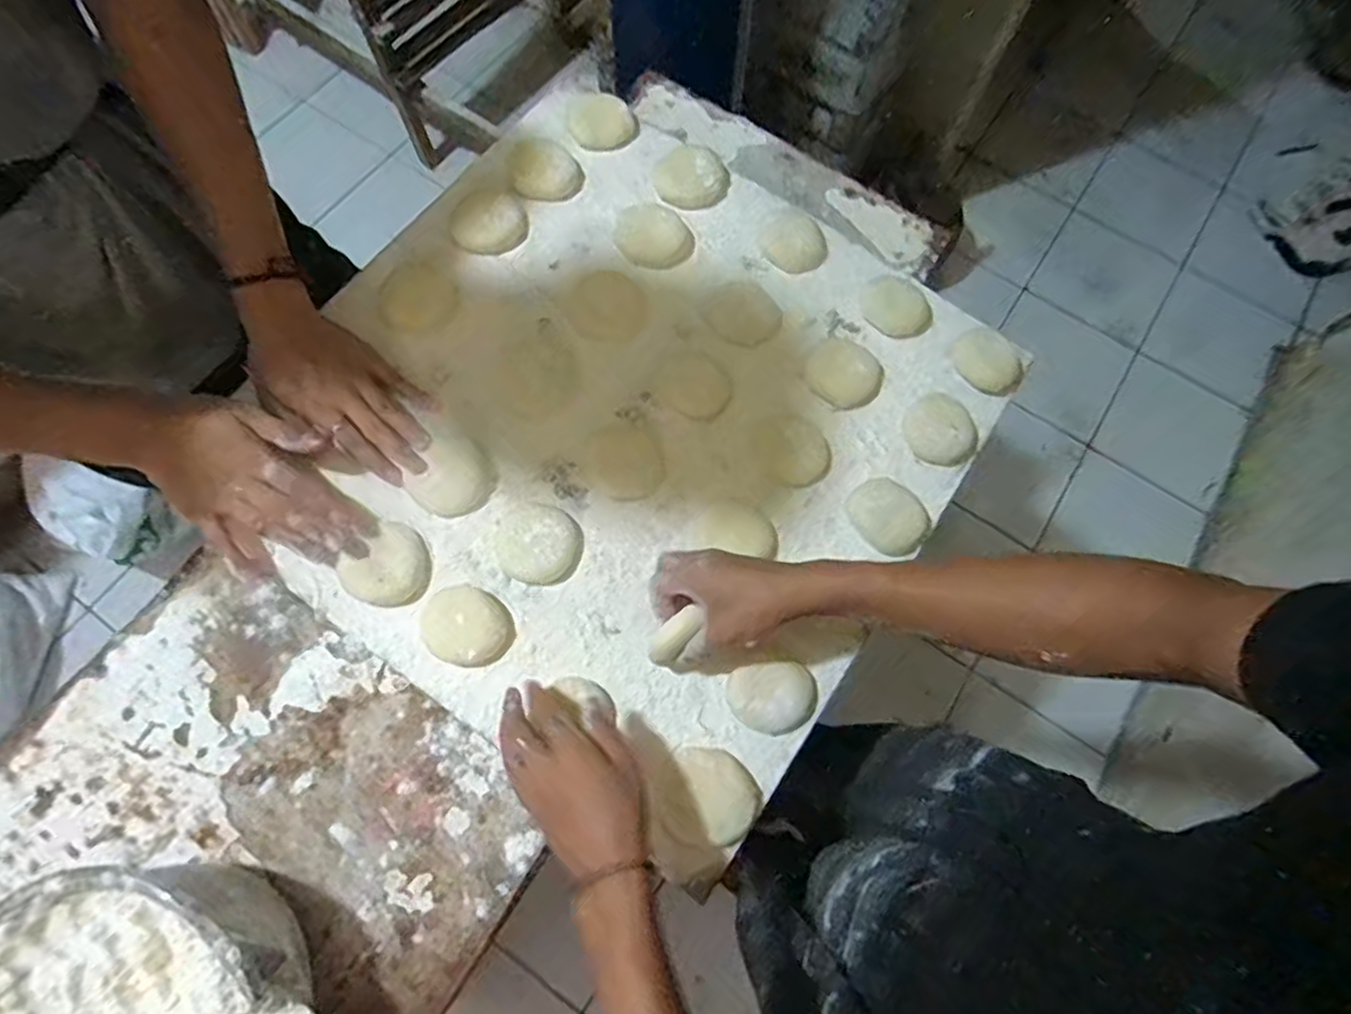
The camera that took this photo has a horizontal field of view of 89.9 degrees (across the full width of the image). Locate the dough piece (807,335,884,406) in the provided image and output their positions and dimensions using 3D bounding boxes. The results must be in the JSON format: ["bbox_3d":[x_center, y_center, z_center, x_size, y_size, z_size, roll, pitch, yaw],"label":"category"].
[{"bbox_3d":[0.158,-0.129,0.632,0.068,0.019,0.068,1,72,-2],"label":"dough piece"}]

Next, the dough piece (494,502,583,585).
[{"bbox_3d":[-0.116,0.030,0.571,0.073,0.023,0.067,1,72,-2],"label":"dough piece"}]

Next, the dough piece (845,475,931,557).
[{"bbox_3d":[0.188,0.007,0.595,0.063,0.020,0.070,-36,77,-12],"label":"dough piece"}]

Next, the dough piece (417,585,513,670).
[{"bbox_3d":[-0.166,0.097,0.544,0.068,0.033,0.060,42,76,10],"label":"dough piece"}]

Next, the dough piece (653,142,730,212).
[{"bbox_3d":[0.017,-0.333,0.682,0.074,0.022,0.058,-18,74,-8],"label":"dough piece"}]

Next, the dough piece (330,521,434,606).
[{"bbox_3d":[-0.235,0.051,0.560,0.060,0.023,0.068,37,75,9],"label":"dough piece"}]

